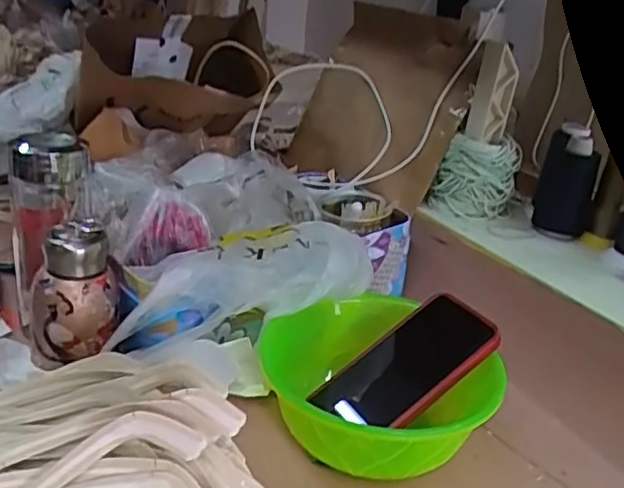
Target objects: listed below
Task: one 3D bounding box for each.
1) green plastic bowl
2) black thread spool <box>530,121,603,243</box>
[{"bbox_3d":[0.055,0.124,0.528,0.159,0.089,0.168,5,23,-2],"label":"green plastic bowl"},{"bbox_3d":[0.291,-0.069,0.742,0.062,0.114,0.058,14,26,18],"label":"black thread spool"}]

